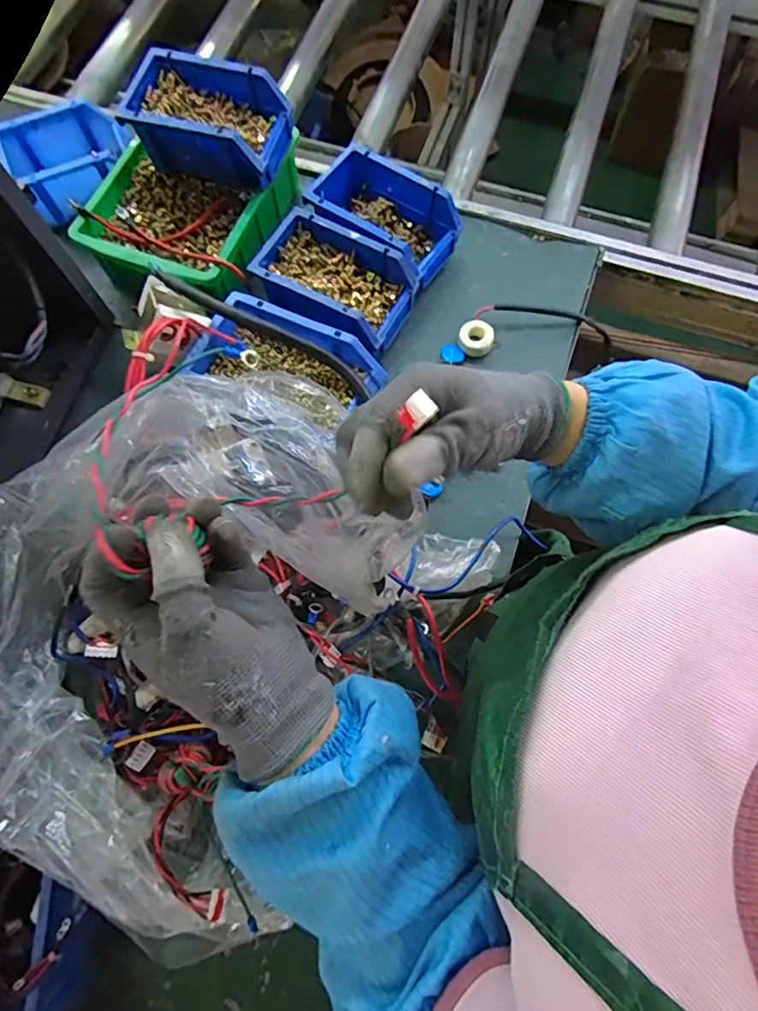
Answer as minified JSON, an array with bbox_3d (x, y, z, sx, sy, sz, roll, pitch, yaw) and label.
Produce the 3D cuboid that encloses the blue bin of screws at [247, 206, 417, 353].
[{"bbox_3d":[-0.052,-0.244,0.599,0.169,0.078,0.116,33,75,11],"label":"blue bin of screws"}]

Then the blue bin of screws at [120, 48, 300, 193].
[{"bbox_3d":[-0.188,-0.423,0.585,0.161,0.073,0.098,16,73,6],"label":"blue bin of screws"}]

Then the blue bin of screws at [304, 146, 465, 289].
[{"bbox_3d":[0.003,-0.333,0.629,0.165,0.082,0.110,29,74,10],"label":"blue bin of screws"}]

